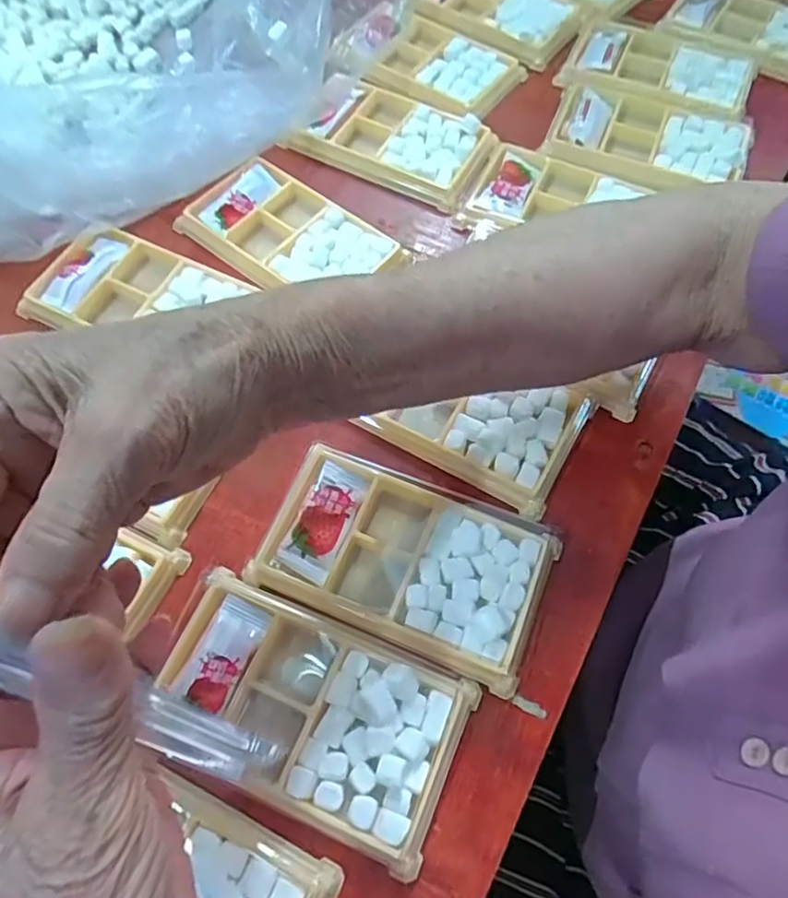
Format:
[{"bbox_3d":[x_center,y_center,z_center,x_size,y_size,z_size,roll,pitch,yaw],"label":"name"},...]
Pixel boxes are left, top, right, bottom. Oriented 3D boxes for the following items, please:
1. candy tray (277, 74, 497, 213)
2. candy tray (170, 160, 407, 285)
[{"bbox_3d":[0.001,-0.219,0.429,0.126,0.020,0.078,27,66,10],"label":"candy tray"},{"bbox_3d":[-0.067,-0.134,0.389,0.124,0.017,0.075,37,68,15],"label":"candy tray"}]

